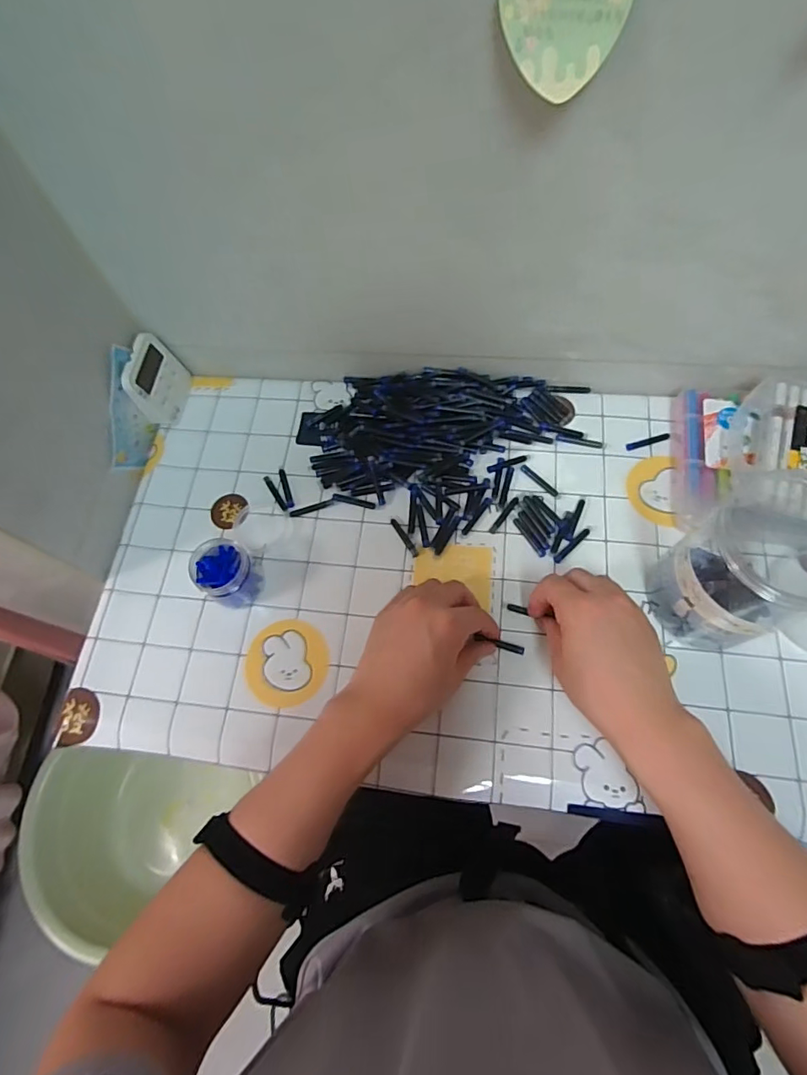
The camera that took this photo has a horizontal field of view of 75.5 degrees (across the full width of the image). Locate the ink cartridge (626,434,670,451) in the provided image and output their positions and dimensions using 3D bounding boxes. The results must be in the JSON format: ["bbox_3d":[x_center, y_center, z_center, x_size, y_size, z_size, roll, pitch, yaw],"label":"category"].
[{"bbox_3d":[0.251,-0.099,0.537,0.045,0.004,0.008,-15,67,-3],"label":"ink cartridge"}]

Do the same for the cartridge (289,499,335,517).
[{"bbox_3d":[-0.093,-0.030,0.533,0.046,0.004,0.008,-17,68,-4],"label":"cartridge"}]

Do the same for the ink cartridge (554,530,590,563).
[{"bbox_3d":[0.163,0.007,0.503,0.046,0.004,0.007,-39,71,-12],"label":"ink cartridge"}]

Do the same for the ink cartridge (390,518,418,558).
[{"bbox_3d":[0.000,-0.001,0.514,0.007,0.004,0.046,-30,69,-9],"label":"ink cartridge"}]

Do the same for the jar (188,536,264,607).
[{"bbox_3d":[-0.164,0.033,0.483,0.051,0.053,0.052,-1,67,3],"label":"jar"}]

